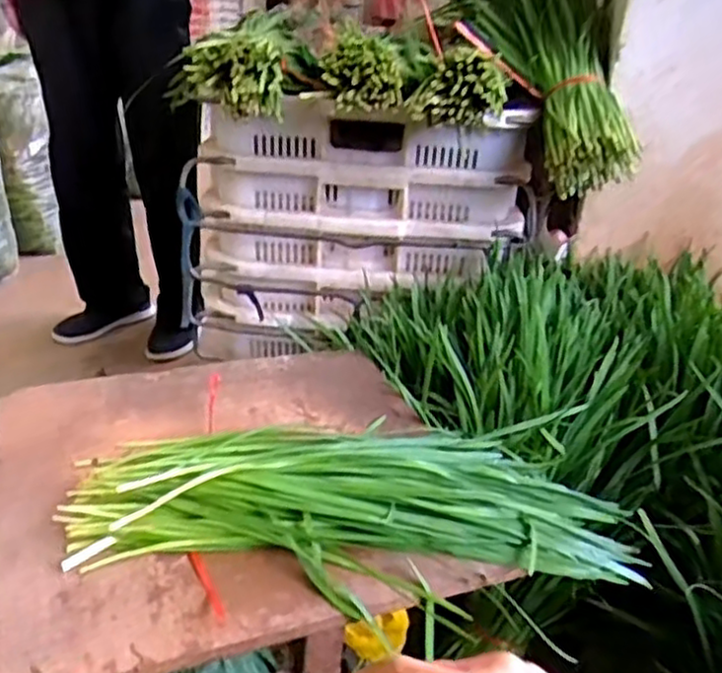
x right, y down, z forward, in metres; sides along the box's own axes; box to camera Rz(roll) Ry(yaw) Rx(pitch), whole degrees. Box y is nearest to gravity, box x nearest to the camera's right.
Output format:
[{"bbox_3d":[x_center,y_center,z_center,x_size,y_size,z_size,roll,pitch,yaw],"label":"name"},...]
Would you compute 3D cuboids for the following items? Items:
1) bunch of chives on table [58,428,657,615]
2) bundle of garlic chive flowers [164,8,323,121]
[{"bbox_3d":[0.001,0.141,0.636,0.503,0.058,0.203,2,26,-5],"label":"bunch of chives on table"},{"bbox_3d":[-0.145,-0.349,0.922,0.151,0.089,0.260,2,26,-5],"label":"bundle of garlic chive flowers"}]

